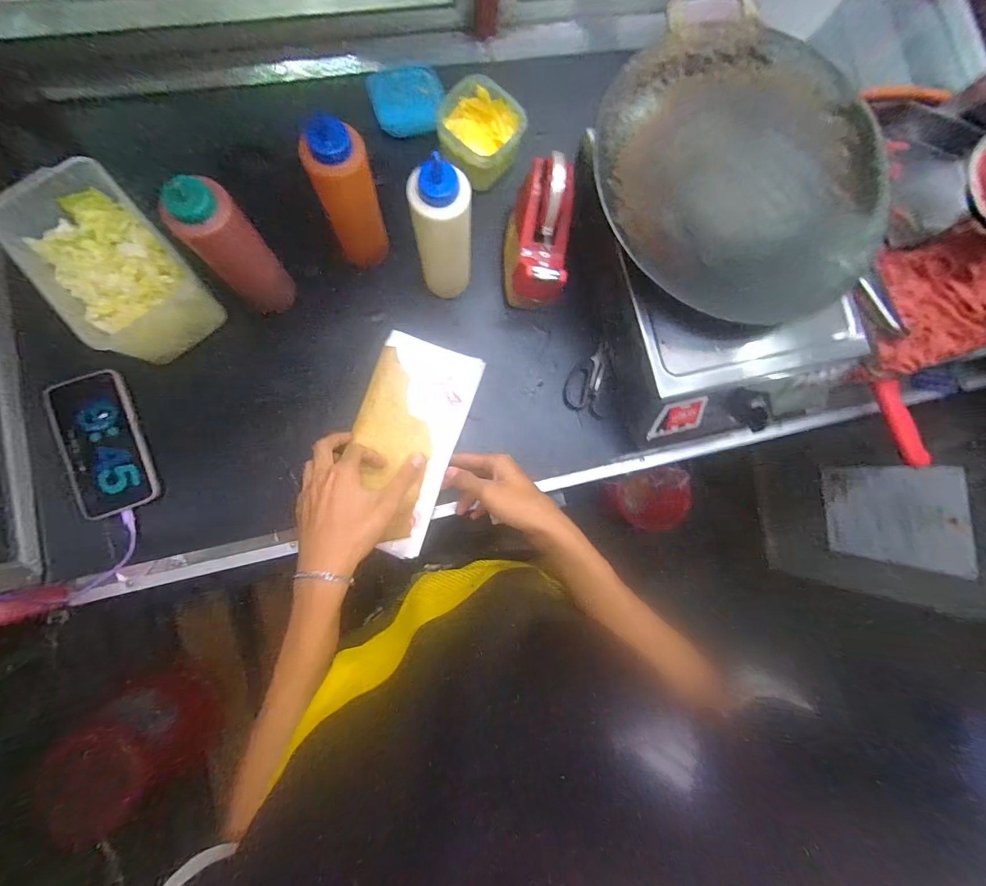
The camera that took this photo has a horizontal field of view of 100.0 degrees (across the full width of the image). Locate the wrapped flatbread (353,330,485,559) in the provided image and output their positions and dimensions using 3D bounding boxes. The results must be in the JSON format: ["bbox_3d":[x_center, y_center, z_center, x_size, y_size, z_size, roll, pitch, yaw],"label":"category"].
[{"bbox_3d":[-0.110,-0.006,0.514,0.125,0.033,0.258,19,82,-5],"label":"wrapped flatbread"}]

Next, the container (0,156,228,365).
[{"bbox_3d":[-0.441,-0.203,0.491,0.133,0.086,0.217,-37,89,-9],"label":"container"}]

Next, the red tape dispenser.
[{"bbox_3d":[0.058,-0.259,0.532,0.077,0.125,0.151,7,83,-6],"label":"red tape dispenser"}]

